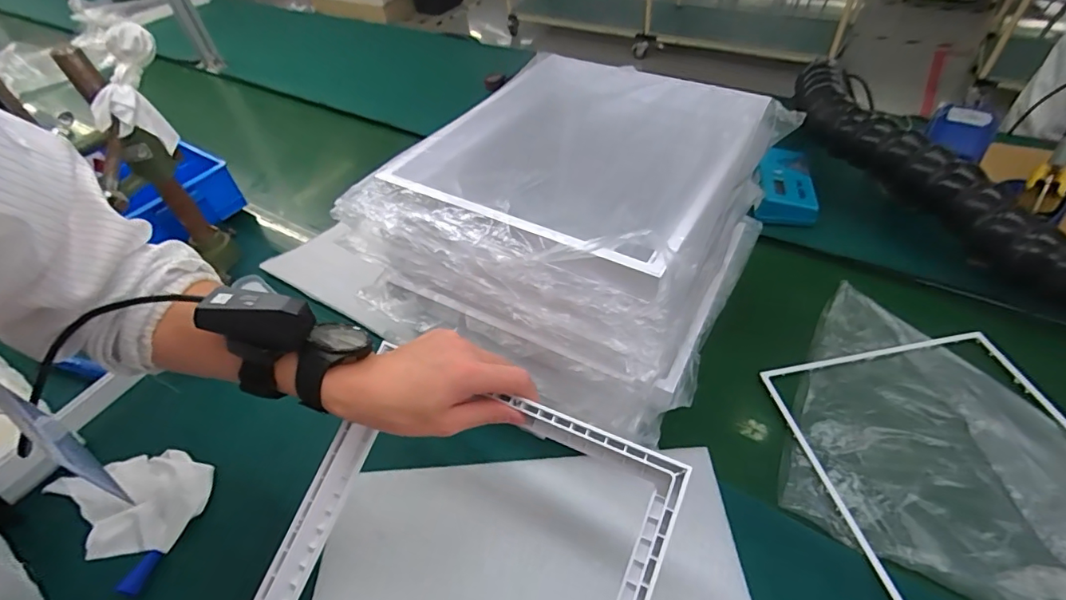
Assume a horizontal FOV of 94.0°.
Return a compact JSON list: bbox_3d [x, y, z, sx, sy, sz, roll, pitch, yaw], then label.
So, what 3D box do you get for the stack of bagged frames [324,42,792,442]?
[{"bbox_3d":[0.052,-0.066,0.551,0.317,0.242,0.367,20,53,23],"label":"stack of bagged frames"}]

